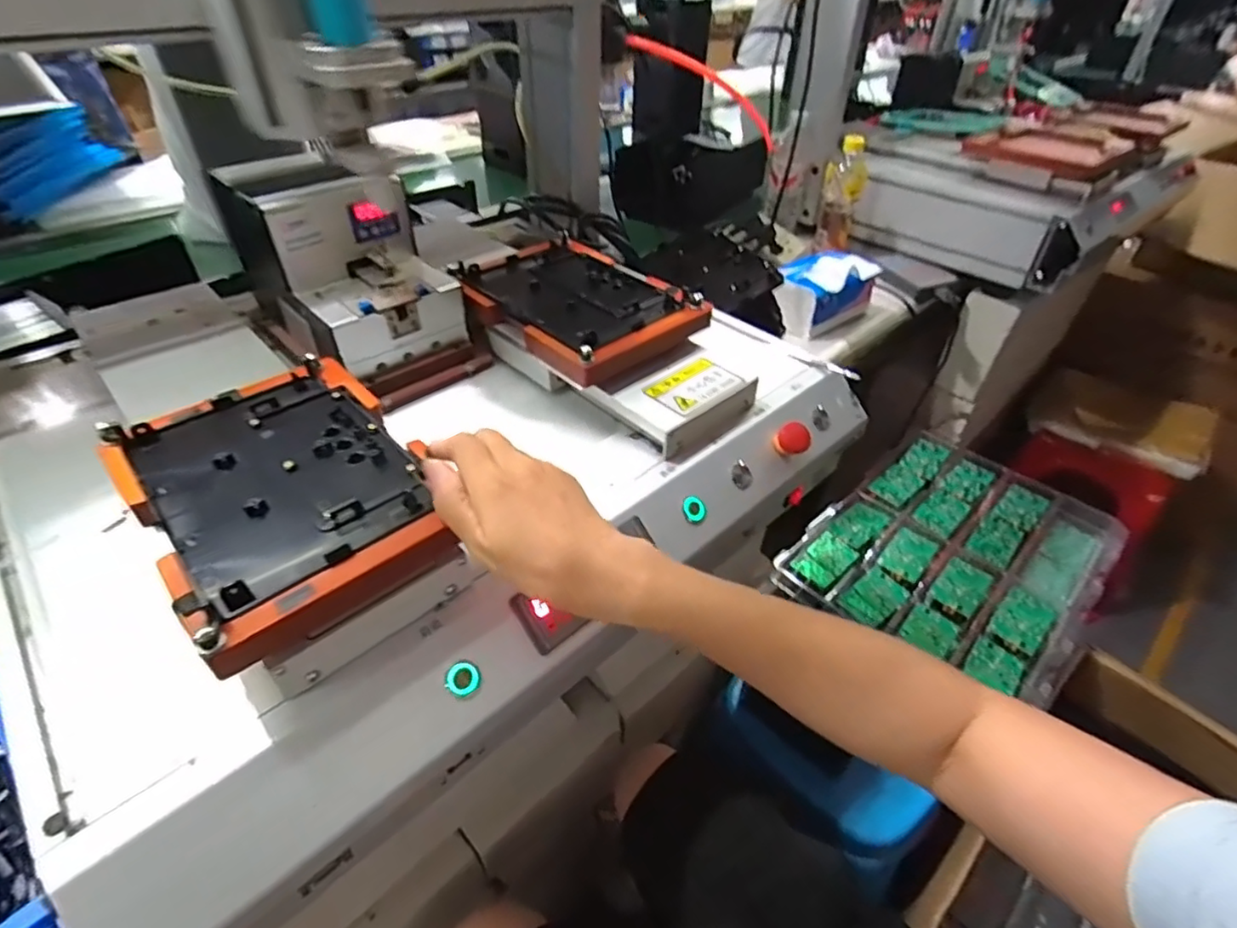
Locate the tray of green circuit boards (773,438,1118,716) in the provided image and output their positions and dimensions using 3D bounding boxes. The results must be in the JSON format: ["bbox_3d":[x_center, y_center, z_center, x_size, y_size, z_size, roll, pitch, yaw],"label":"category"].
[{"bbox_3d":[0.520,0.136,0.947,0.368,0.053,0.480,34,50,31],"label":"tray of green circuit boards"}]

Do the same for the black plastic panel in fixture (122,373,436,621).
[{"bbox_3d":[-0.212,0.004,0.386,0.133,0.014,0.182,-31,51,-33],"label":"black plastic panel in fixture"}]

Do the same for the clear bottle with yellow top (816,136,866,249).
[{"bbox_3d":[0.387,-0.469,1.060,0.065,0.180,0.076,14,42,13],"label":"clear bottle with yellow top"}]

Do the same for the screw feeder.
[{"bbox_3d":[-0.242,-0.169,0.556,0.184,0.161,0.146,34,50,31],"label":"screw feeder"}]

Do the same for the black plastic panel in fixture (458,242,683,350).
[{"bbox_3d":[-0.049,-0.166,0.589,0.198,0.025,0.147,32,49,30],"label":"black plastic panel in fixture"}]

